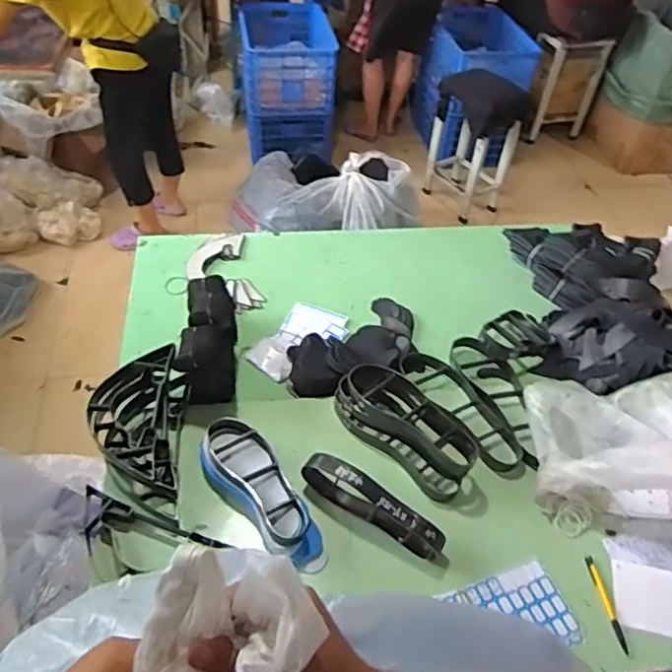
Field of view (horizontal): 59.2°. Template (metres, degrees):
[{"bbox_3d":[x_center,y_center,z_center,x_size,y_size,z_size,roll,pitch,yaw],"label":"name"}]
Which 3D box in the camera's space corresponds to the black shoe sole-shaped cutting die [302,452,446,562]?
[{"bbox_3d":[0.059,0.264,0.944,0.251,0.078,0.045,28,52,19],"label":"black shoe sole-shaped cutting die"}]

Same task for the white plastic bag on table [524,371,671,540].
[{"bbox_3d":[0.498,0.171,0.999,0.299,0.200,0.277,11,48,6],"label":"white plastic bag on table"}]

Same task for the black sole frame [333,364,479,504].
[{"bbox_3d":[0.121,0.160,1.052,0.273,0.090,0.116,34,54,23],"label":"black sole frame"}]

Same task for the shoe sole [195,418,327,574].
[{"bbox_3d":[-0.119,0.246,0.957,0.107,0.053,0.274,-34,59,-30],"label":"shoe sole"}]

